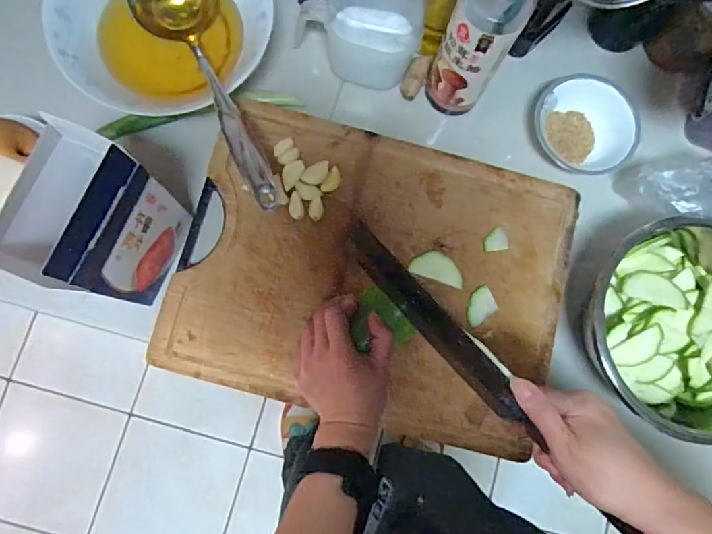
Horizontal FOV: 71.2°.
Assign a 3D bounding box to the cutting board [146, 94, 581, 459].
[{"bbox_3d":[0.025,0.005,0.534,0.395,0.024,0.302,17,81,-4],"label":"cutting board"}]

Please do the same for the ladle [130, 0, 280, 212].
[{"bbox_3d":[-0.152,-0.193,0.500,0.087,0.068,0.310,-21,68,-9],"label":"ladle"}]

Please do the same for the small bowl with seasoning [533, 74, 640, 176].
[{"bbox_3d":[0.268,-0.165,0.589,0.120,0.046,0.117,1,82,-6],"label":"small bowl with seasoning"}]

